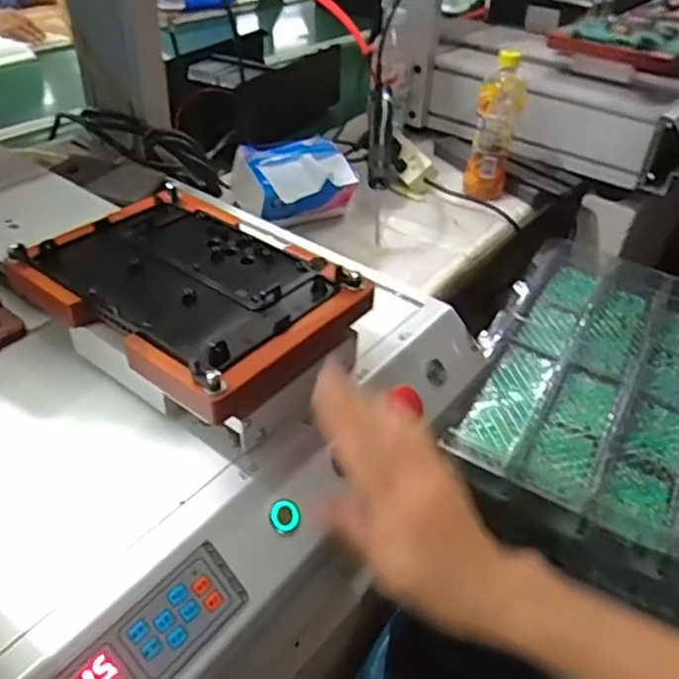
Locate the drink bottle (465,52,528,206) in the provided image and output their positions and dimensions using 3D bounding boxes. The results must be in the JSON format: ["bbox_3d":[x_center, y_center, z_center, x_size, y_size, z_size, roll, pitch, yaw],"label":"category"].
[{"bbox_3d":[0.236,-0.320,0.971,0.067,0.202,0.068,12,40,10],"label":"drink bottle"}]

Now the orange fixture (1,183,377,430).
[{"bbox_3d":[-0.104,-0.037,0.457,0.210,0.037,0.161,29,46,27],"label":"orange fixture"}]

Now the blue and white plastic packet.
[{"bbox_3d":[-0.064,-0.223,0.923,0.157,0.092,0.108,-17,44,-24],"label":"blue and white plastic packet"}]

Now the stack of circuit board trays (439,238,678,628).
[{"bbox_3d":[0.367,0.072,0.824,0.351,0.121,0.500,20,42,18],"label":"stack of circuit board trays"}]

